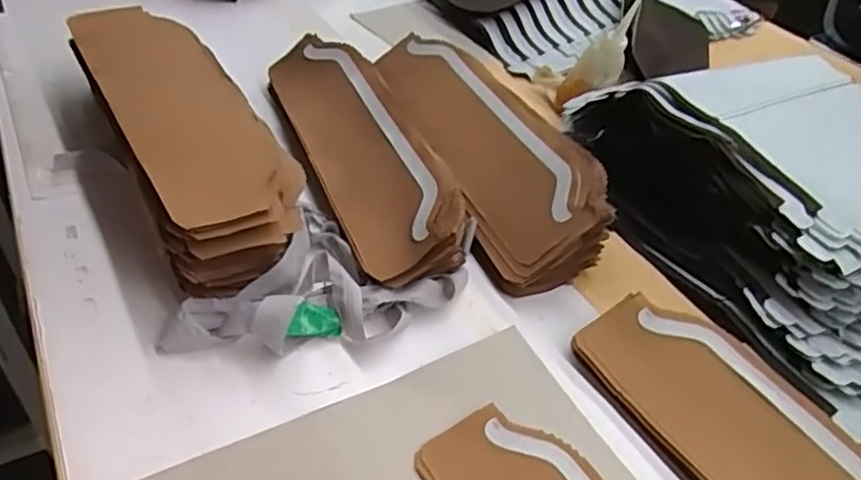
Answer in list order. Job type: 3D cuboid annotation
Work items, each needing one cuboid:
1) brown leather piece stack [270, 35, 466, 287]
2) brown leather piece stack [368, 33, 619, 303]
[{"bbox_3d":[-0.077,-0.106,0.716,0.125,0.076,0.418,-33,49,2],"label":"brown leather piece stack"},{"bbox_3d":[0.059,-0.120,0.729,0.147,0.077,0.416,-7,44,-16],"label":"brown leather piece stack"}]

